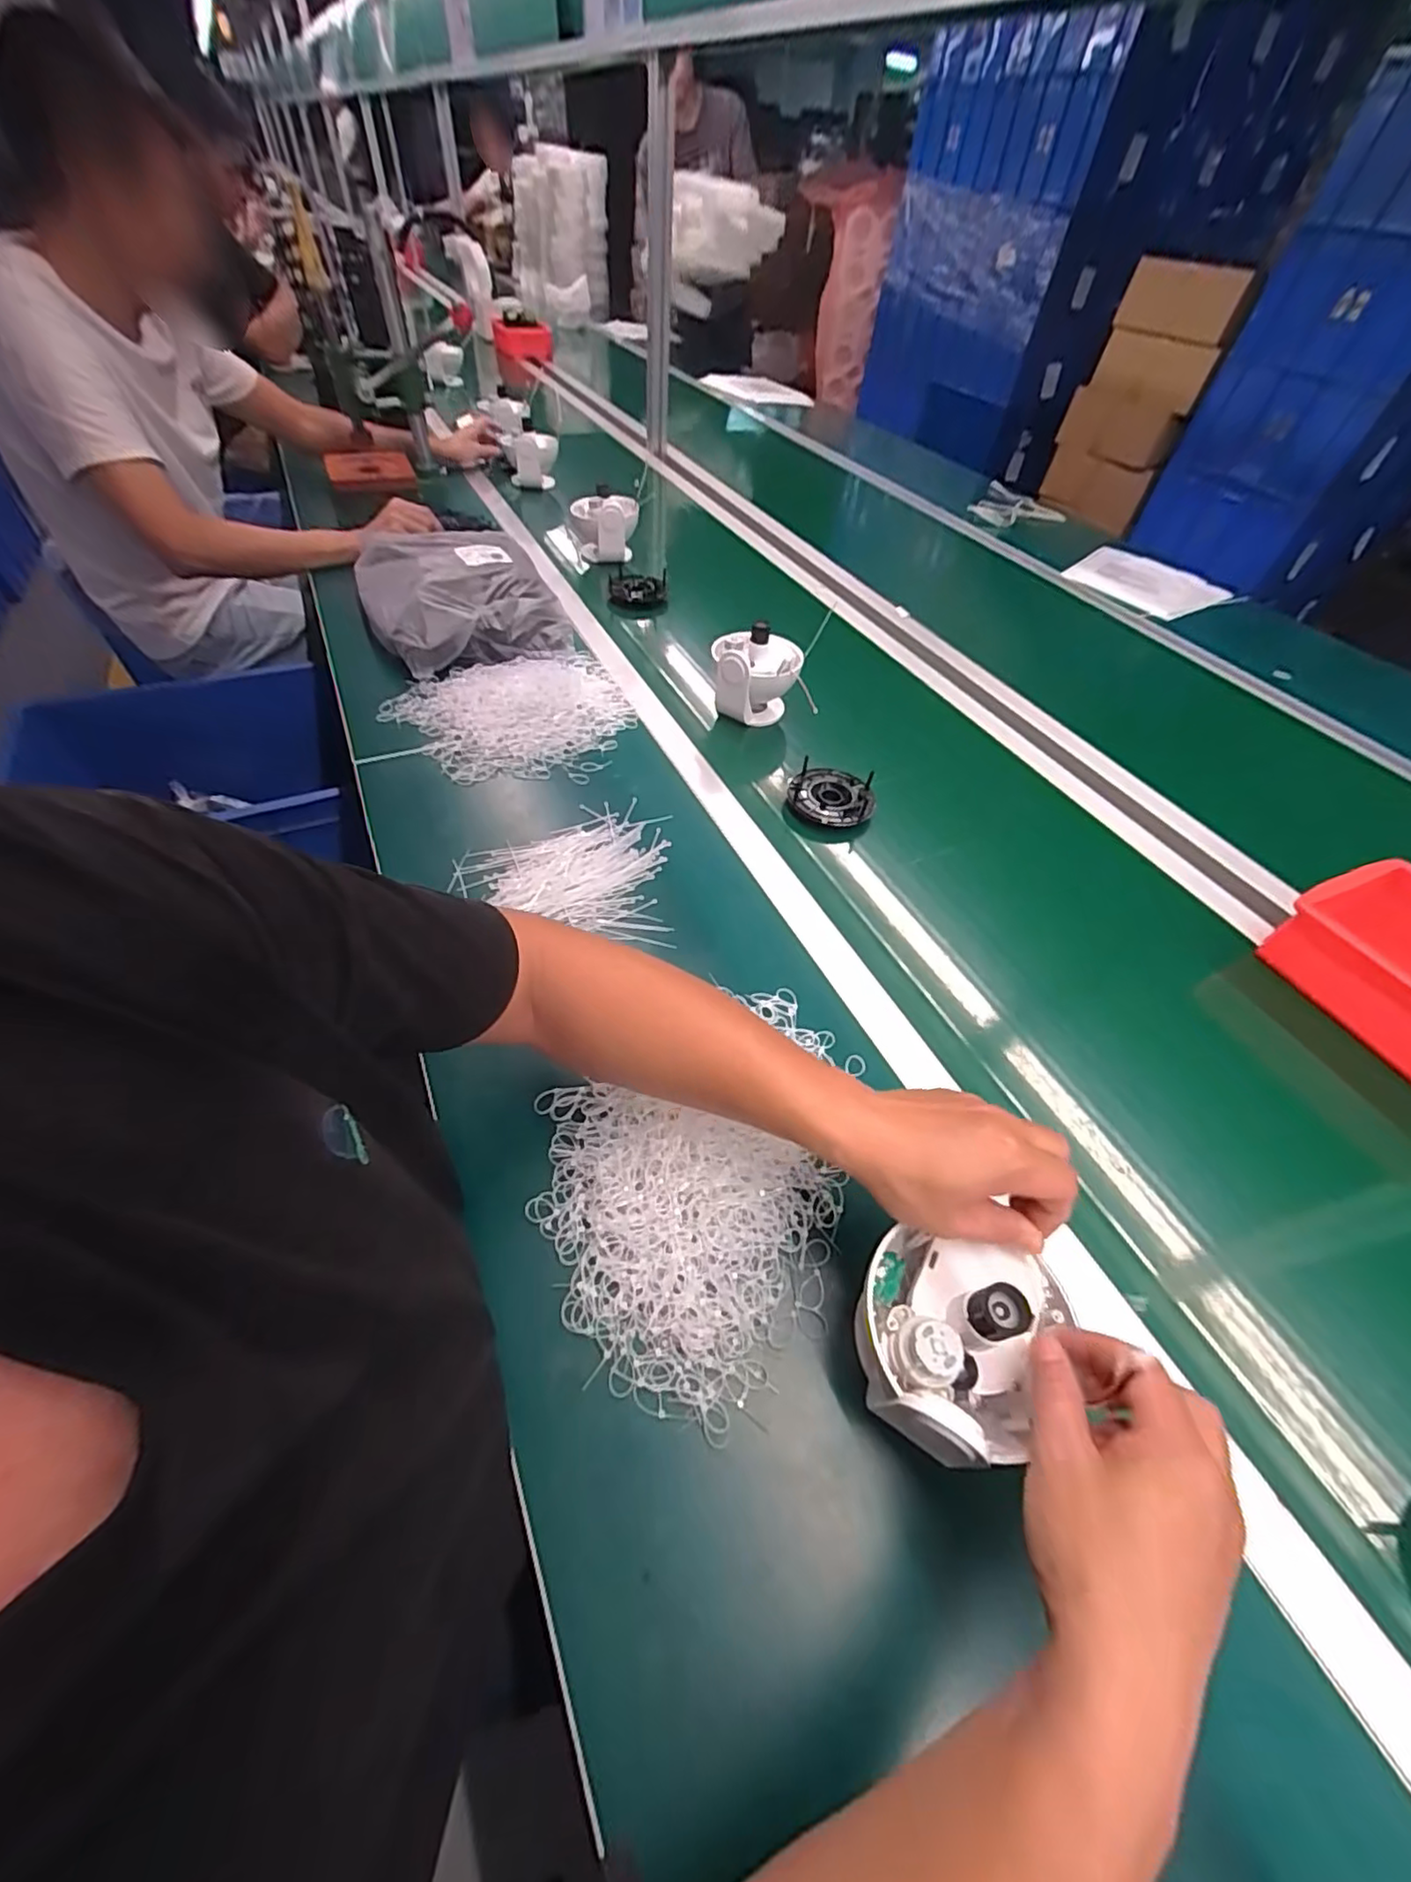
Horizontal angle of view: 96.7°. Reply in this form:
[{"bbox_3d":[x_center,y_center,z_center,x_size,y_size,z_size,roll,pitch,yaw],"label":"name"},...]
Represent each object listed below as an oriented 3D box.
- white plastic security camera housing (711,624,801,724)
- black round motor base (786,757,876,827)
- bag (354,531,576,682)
[{"bbox_3d":[0.066,-0.334,0.816,0.110,0.118,0.079,4,53,-6],"label":"white plastic security camera housing"},{"bbox_3d":[0.147,-0.168,0.739,0.099,0.031,0.087,17,53,4],"label":"black round motor base"},{"bbox_3d":[-0.366,-0.515,0.918,0.251,0.074,0.331,-21,59,-23],"label":"bag"}]

